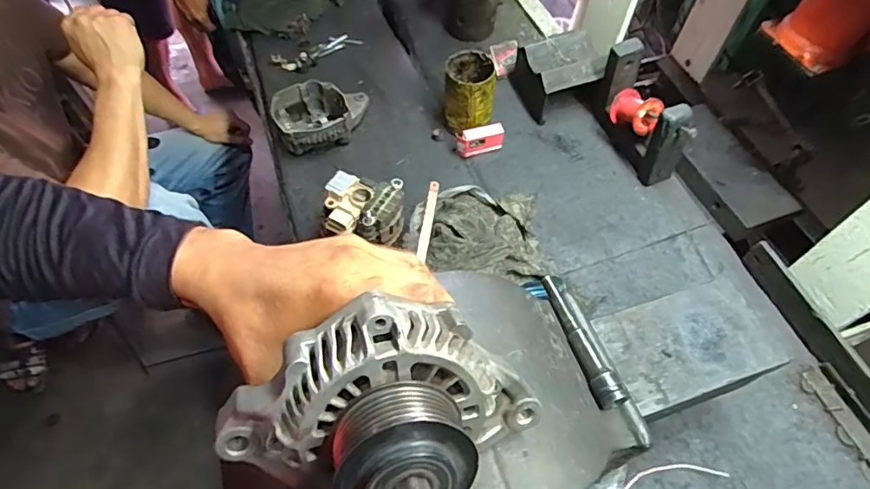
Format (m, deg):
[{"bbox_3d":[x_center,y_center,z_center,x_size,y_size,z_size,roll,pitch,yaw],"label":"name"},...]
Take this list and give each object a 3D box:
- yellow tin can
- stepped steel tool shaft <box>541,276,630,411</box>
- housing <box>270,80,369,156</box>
[{"bbox_3d":[0.054,-0.231,0.812,0.075,0.113,0.087,5,58,2],"label":"yellow tin can"},{"bbox_3d":[0.123,0.079,0.444,0.020,0.020,0.124,-16,60,-11],"label":"stepped steel tool shaft"},{"bbox_3d":[-0.177,-0.203,0.829,0.150,0.060,0.111,-15,59,-11],"label":"housing"}]

